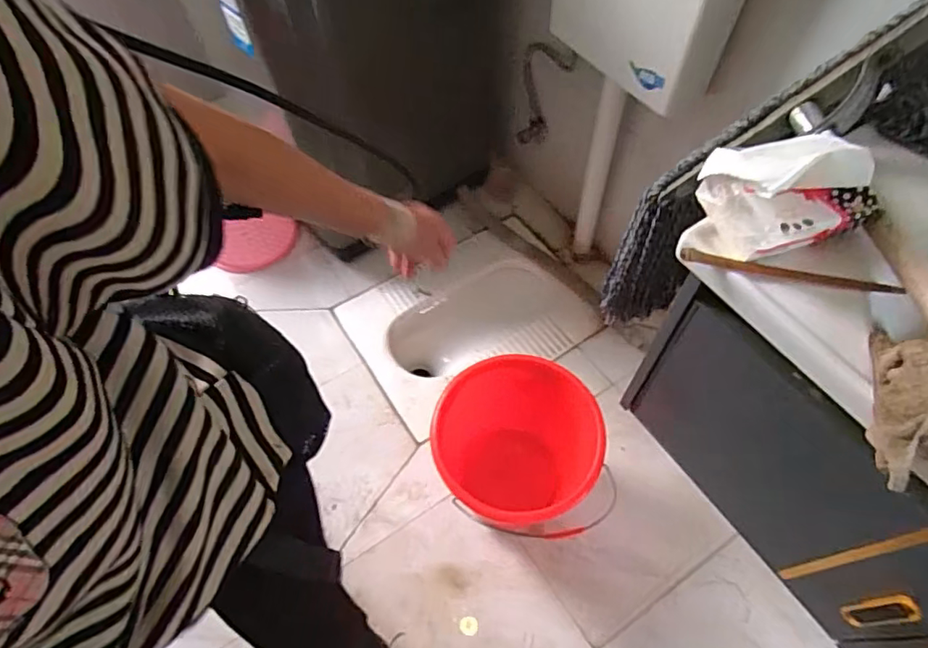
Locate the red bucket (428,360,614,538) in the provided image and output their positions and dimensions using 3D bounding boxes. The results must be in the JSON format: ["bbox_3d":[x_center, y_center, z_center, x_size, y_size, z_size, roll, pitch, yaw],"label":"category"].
[{"bbox_3d":[0.099,0.278,1.126,0.301,0.339,0.299,-1,61,1],"label":"red bucket"}]

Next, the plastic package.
[{"bbox_3d":[0.289,-0.120,0.500,0.159,0.082,0.110,-1,61,1],"label":"plastic package"}]

